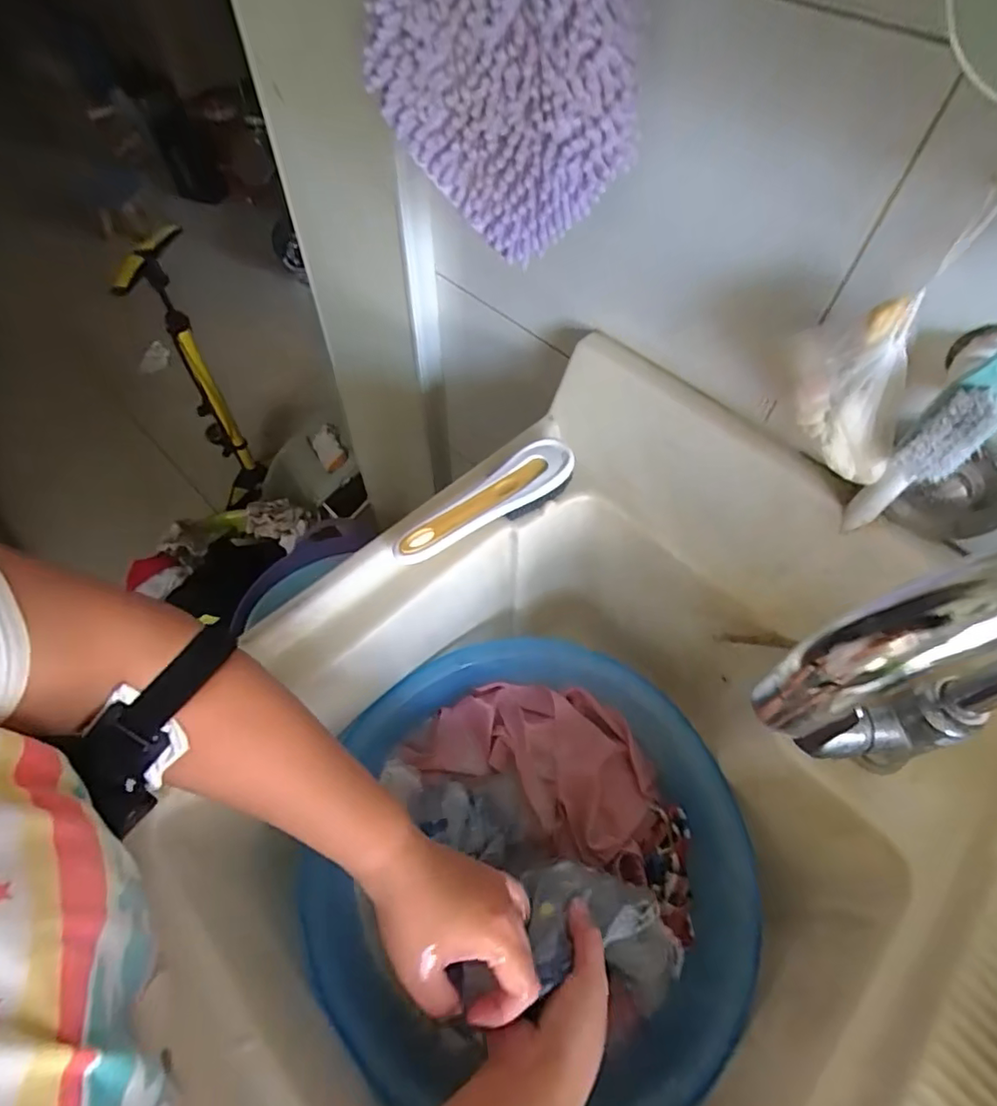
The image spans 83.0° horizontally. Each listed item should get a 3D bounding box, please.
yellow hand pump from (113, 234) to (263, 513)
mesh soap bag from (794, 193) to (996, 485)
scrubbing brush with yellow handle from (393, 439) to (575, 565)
[{"bbox_3d":[-0.655,-0.359,1.279,0.155,0.679,0.213,-25,61,-16],"label":"yellow hand pump"},{"bbox_3d":[0.226,-0.126,0.326,0.065,0.168,0.064,8,58,4],"label":"mesh soap bag"},{"bbox_3d":[-0.012,-0.046,0.512,0.184,0.032,0.043,-29,63,-18],"label":"scrubbing brush with yellow handle"}]

